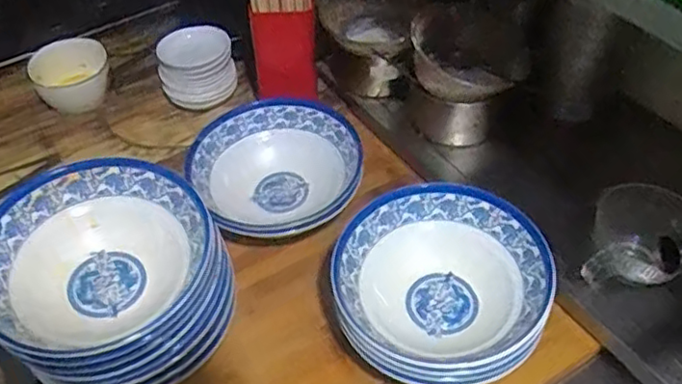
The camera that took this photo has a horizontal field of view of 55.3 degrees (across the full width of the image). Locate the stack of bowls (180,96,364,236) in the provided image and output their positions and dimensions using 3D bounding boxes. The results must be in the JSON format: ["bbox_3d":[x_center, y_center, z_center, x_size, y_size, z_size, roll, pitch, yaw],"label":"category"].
[{"bbox_3d":[-0.070,-0.022,0.748,0.180,0.075,0.181,35,57,29],"label":"stack of bowls"}]

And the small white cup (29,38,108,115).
[{"bbox_3d":[-0.351,-0.151,0.853,0.095,0.060,0.086,-23,51,-18],"label":"small white cup"}]

